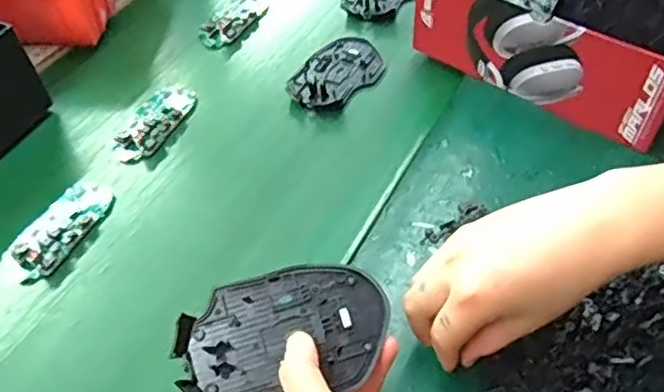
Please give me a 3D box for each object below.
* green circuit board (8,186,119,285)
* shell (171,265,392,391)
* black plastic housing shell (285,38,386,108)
[{"bbox_3d":[-0.217,0.022,0.485,0.048,0.014,0.095,19,54,20],"label":"green circuit board"},{"bbox_3d":[-0.027,0.076,0.339,0.115,0.020,0.065,-10,53,-6],"label":"shell"},{"bbox_3d":[0.007,-0.123,0.597,0.074,0.012,0.110,22,55,22],"label":"black plastic housing shell"}]

